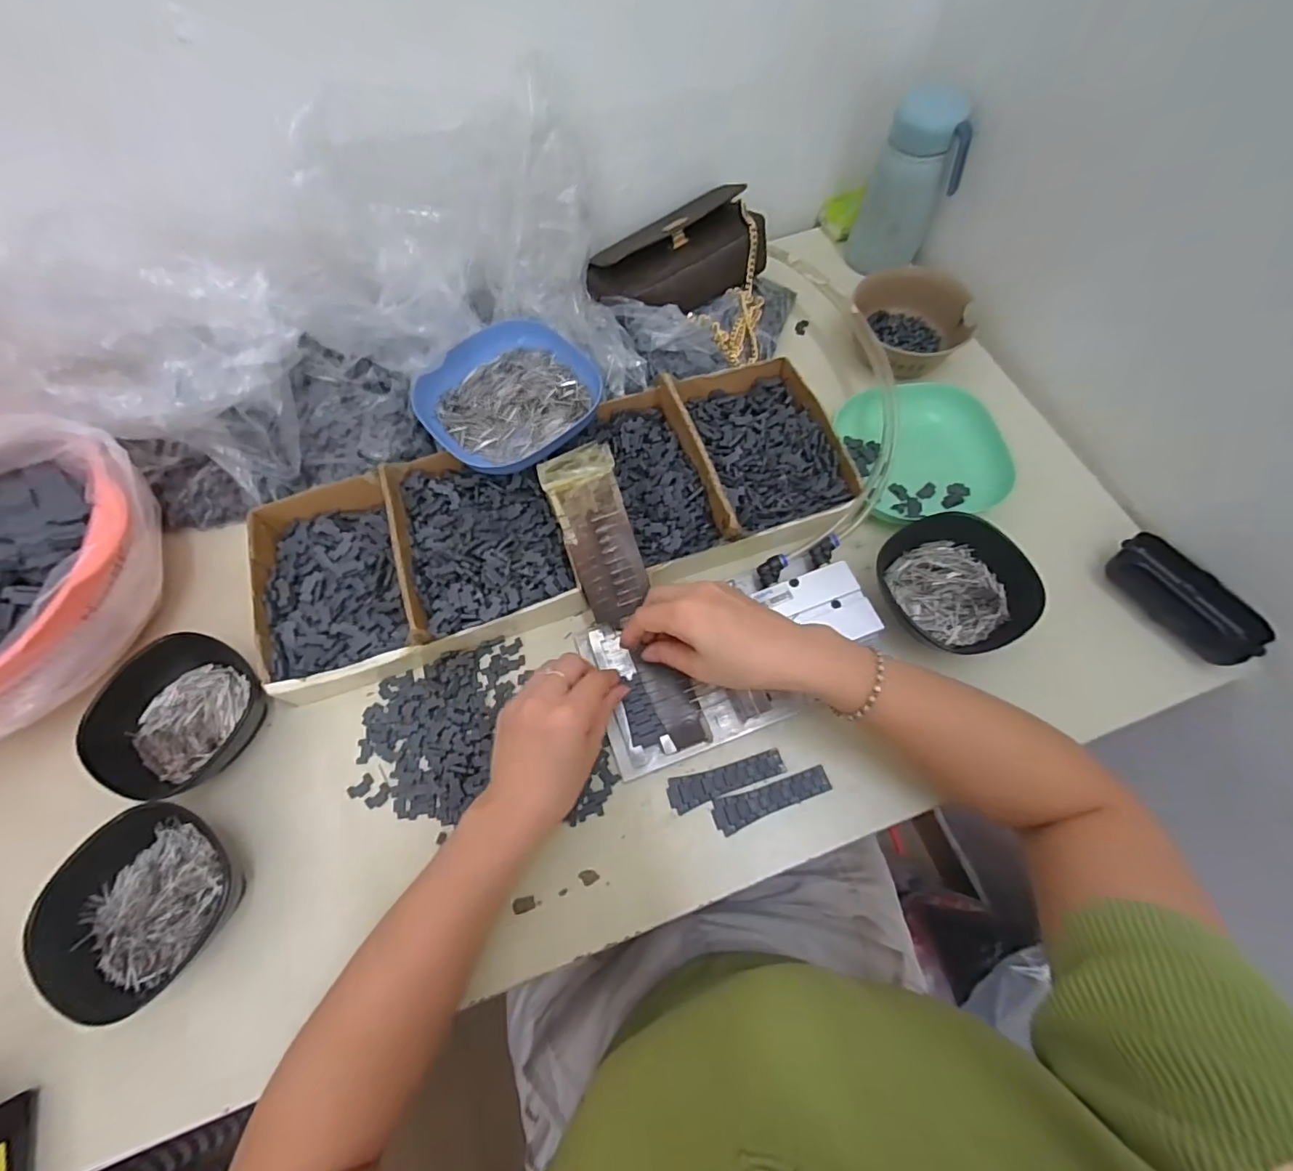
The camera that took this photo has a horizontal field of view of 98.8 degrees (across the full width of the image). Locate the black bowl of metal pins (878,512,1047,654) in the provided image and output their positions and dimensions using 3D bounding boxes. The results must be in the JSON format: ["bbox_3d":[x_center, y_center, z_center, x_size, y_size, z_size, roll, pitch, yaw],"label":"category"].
[{"bbox_3d":[0.233,-0.001,0.426,0.099,0.042,0.103,-1,65,1],"label":"black bowl of metal pins"}]

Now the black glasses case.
[{"bbox_3d":[0.416,0.008,0.428,0.049,0.033,0.107,-25,67,-10],"label":"black glasses case"}]

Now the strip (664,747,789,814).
[{"bbox_3d":[0.058,0.139,0.400,0.085,0.004,0.022,-18,66,-6],"label":"strip"}]

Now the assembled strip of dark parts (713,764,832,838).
[{"bbox_3d":[0.088,0.150,0.390,0.084,0.006,0.022,-18,66,-6],"label":"assembled strip of dark parts"}]

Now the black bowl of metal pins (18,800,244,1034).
[{"bbox_3d":[-0.325,0.205,0.358,0.096,0.046,0.115,-30,68,-11],"label":"black bowl of metal pins"}]

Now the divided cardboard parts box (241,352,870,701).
[{"bbox_3d":[-0.070,-0.066,0.461,0.487,0.052,0.185,-16,66,-6],"label":"divided cardboard parts box"}]

